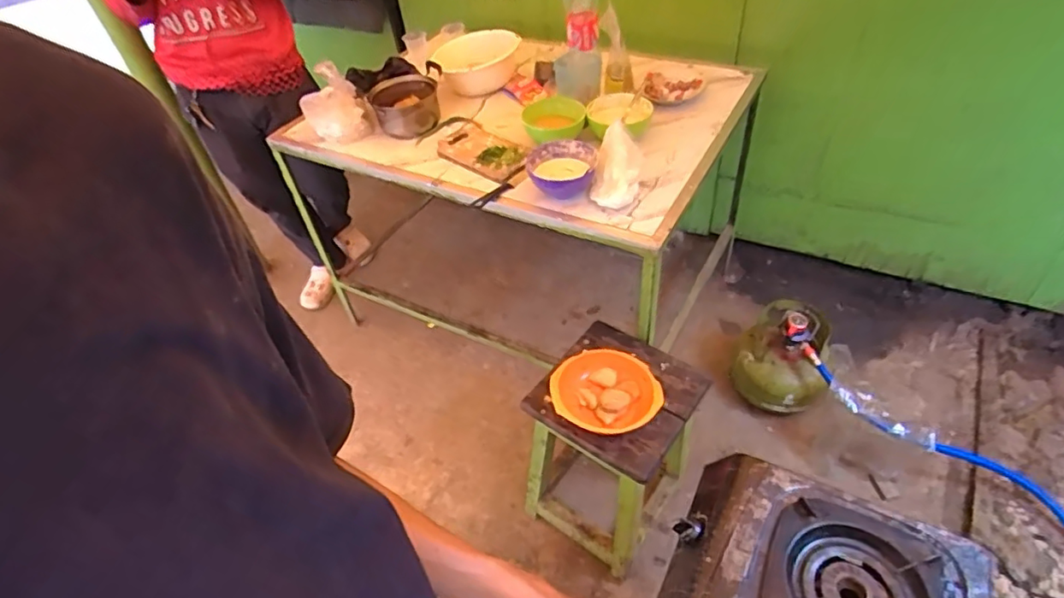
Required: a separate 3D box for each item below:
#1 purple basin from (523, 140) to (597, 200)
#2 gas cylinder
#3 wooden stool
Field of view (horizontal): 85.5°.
[{"bbox_3d":[0.059,-0.273,1.216,0.149,0.060,0.128,8,47,12],"label":"purple basin"},{"bbox_3d":[0.690,0.149,1.587,0.230,0.264,0.250,16,49,22],"label":"gas cylinder"},{"bbox_3d":[0.186,0.327,1.310,0.286,0.465,0.309,27,53,28],"label":"wooden stool"}]

